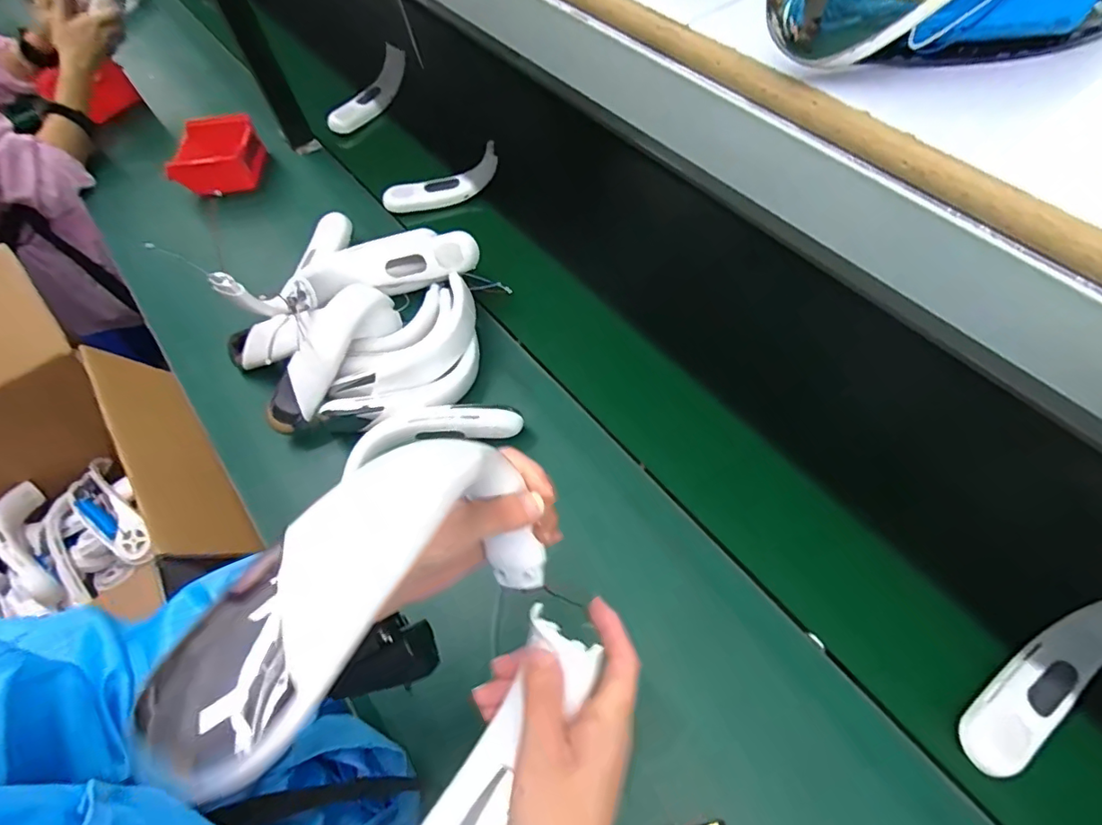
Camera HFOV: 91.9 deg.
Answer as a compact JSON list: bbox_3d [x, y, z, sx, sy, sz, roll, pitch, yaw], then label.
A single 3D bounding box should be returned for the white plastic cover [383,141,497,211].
[{"bbox_3d":[-0.179,-0.373,0.865,0.191,0.059,0.042,-16,61,-5],"label":"white plastic cover"}]

